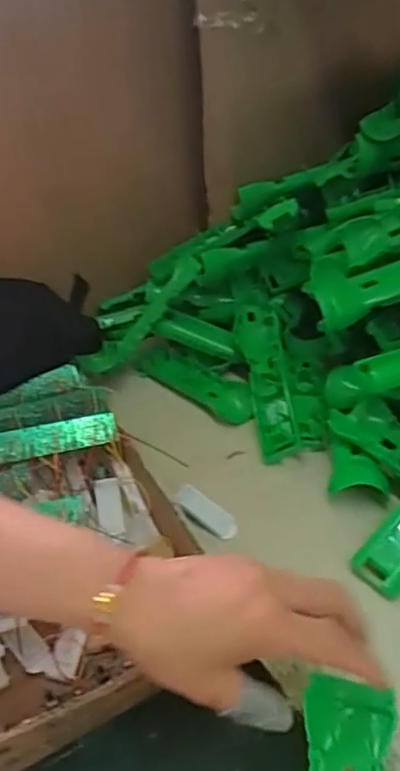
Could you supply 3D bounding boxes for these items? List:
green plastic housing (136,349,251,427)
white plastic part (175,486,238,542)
[{"bbox_3d":[-0.004,-0.005,0.678,0.150,0.025,0.047,28,49,37],"label":"green plastic housing"},{"bbox_3d":[0.006,0.108,0.527,0.059,0.010,0.019,39,49,6],"label":"white plastic part"}]

